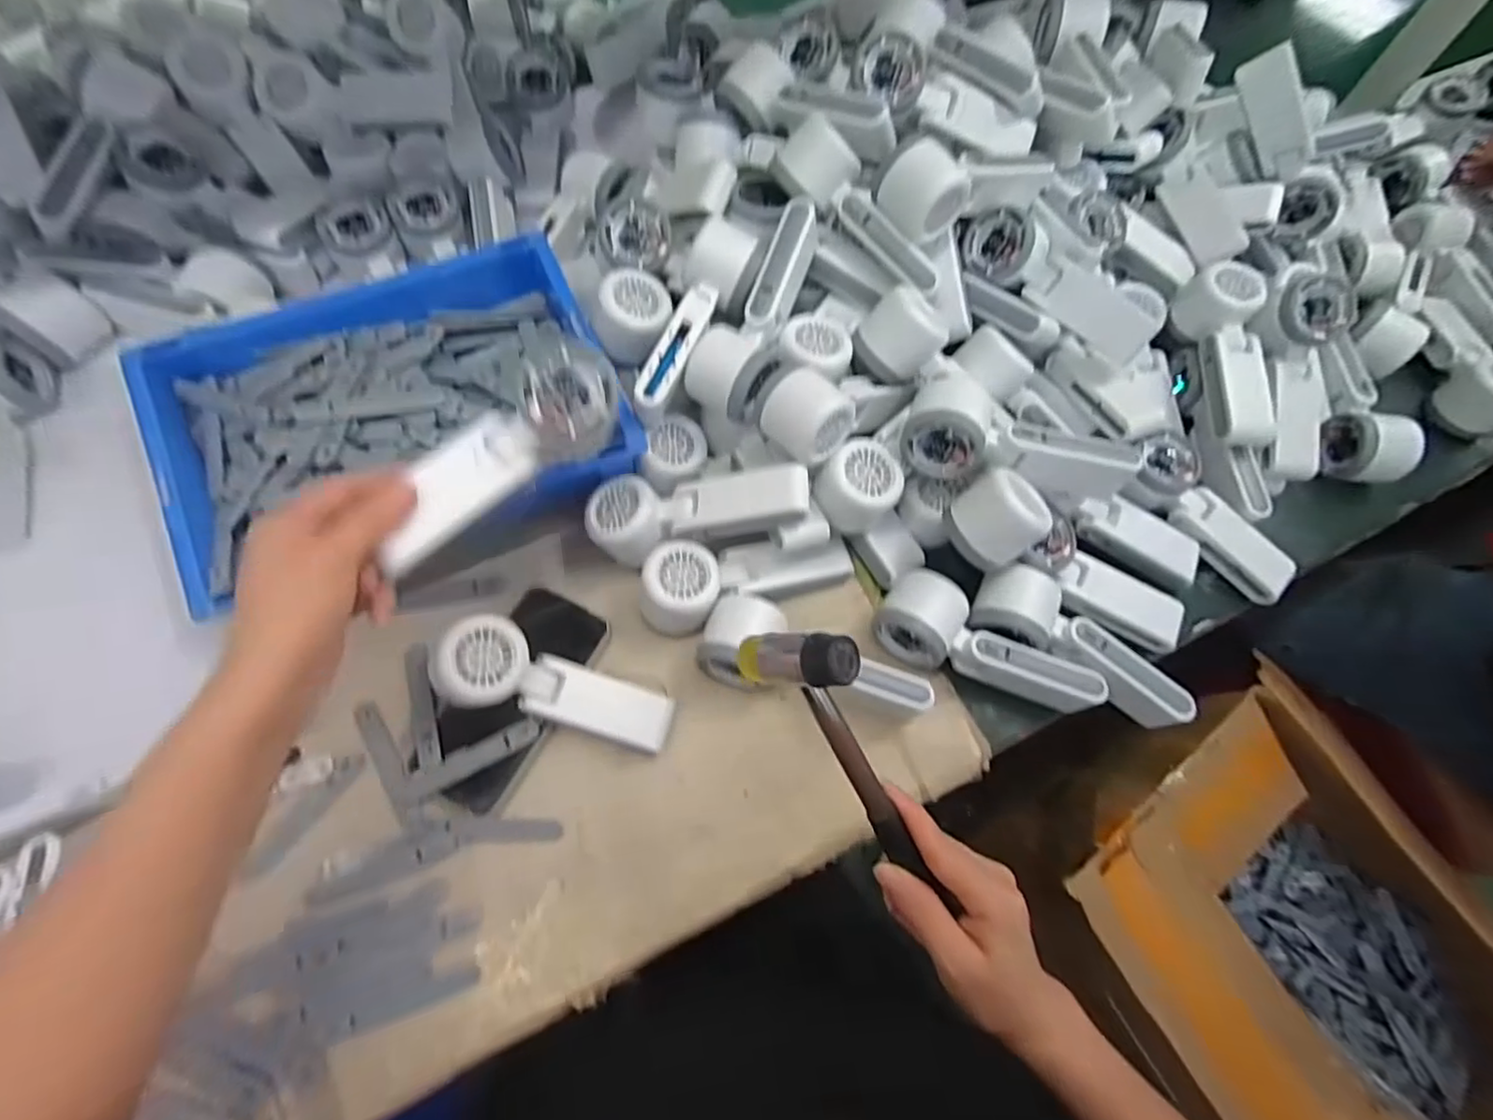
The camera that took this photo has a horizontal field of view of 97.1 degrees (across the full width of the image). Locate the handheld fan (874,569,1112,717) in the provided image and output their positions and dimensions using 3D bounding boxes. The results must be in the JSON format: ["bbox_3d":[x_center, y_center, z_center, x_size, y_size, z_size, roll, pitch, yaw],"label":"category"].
[{"bbox_3d":[0.177,0.067,0.485,0.163,0.041,0.058,29,67,10],"label":"handheld fan"}]

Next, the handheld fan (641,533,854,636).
[{"bbox_3d":[-0.001,0.016,0.512,0.170,0.050,0.058,-9,65,-24],"label":"handheld fan"}]

